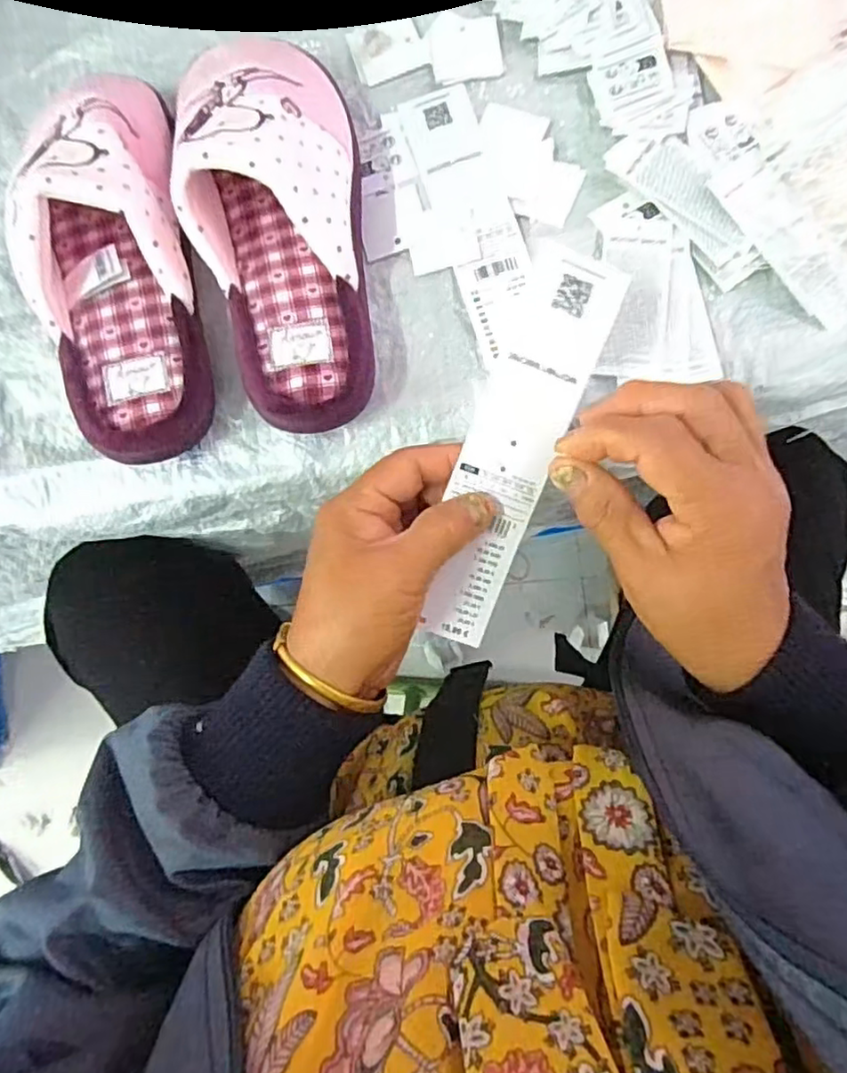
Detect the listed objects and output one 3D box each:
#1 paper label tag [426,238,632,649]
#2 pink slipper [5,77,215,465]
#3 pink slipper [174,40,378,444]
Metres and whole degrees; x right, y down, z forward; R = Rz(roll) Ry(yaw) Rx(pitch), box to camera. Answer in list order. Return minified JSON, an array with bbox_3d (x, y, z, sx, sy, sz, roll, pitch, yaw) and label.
[{"bbox_3d":[0.042,-0.039,0.303,0.044,0.004,0.188,19,101,-8],"label":"paper label tag"},{"bbox_3d":[-0.172,-0.159,0.350,0.086,0.073,0.235,-10,81,4],"label":"pink slipper"},{"bbox_3d":[-0.078,-0.176,0.345,0.091,0.082,0.226,-15,81,3],"label":"pink slipper"}]

